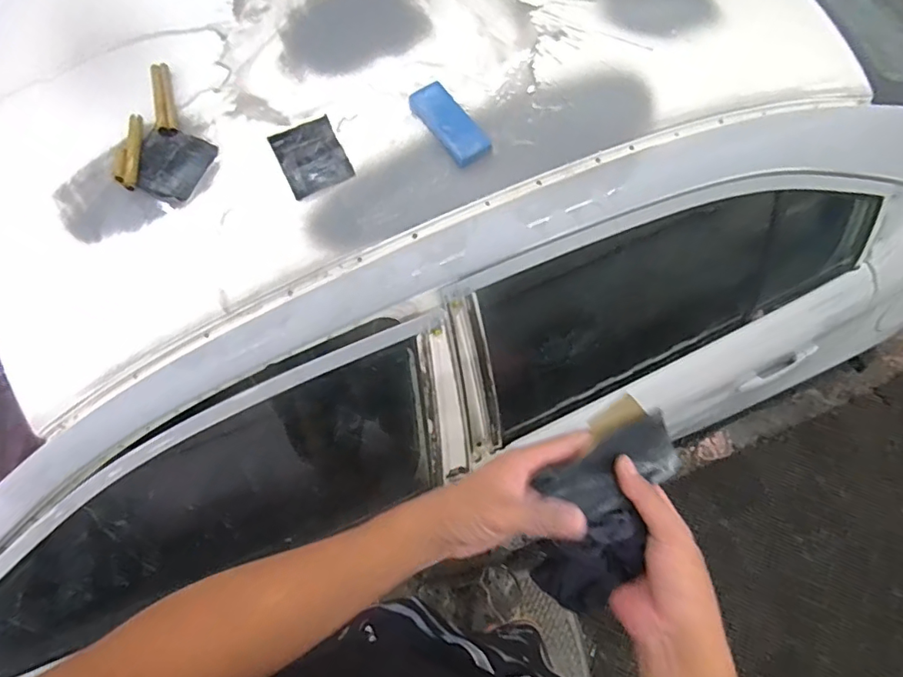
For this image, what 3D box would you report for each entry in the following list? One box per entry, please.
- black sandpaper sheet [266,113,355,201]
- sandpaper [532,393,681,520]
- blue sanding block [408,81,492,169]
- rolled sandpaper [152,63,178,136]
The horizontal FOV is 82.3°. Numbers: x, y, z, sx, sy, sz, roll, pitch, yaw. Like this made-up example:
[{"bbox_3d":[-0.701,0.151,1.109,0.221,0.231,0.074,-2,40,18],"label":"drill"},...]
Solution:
[{"bbox_3d":[-0.205,-0.266,0.758,0.092,0.025,0.103,-26,72,-6],"label":"black sandpaper sheet"},{"bbox_3d":[0.122,0.095,0.404,0.105,0.020,0.077,-31,92,5],"label":"sandpaper"},{"bbox_3d":[-0.002,-0.318,0.762,0.060,0.021,0.138,-36,74,-9],"label":"blue sanding block"},{"bbox_3d":[-0.460,-0.381,0.823,0.031,0.020,0.137,-16,72,-3],"label":"rolled sandpaper"}]

